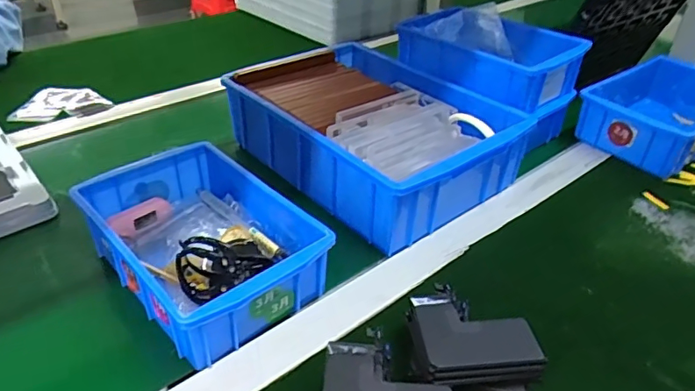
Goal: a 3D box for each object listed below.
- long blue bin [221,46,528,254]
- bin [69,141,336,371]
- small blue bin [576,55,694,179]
[{"bbox_3d":[0.025,-0.074,0.594,0.209,0.086,0.296,-24,43,-34],"label":"long blue bin"},{"bbox_3d":[-0.123,0.039,0.443,0.128,0.065,0.198,-26,44,-35],"label":"bin"},{"bbox_3d":[0.408,-0.106,0.688,0.199,0.077,0.148,-20,41,-30],"label":"small blue bin"}]

